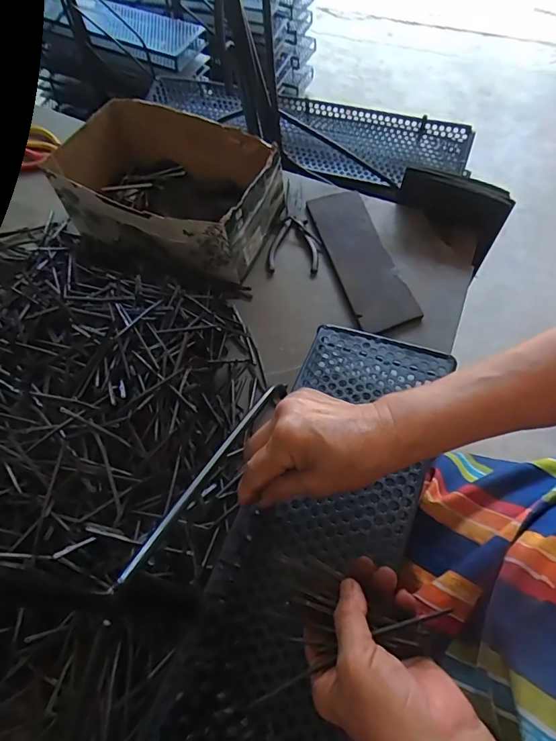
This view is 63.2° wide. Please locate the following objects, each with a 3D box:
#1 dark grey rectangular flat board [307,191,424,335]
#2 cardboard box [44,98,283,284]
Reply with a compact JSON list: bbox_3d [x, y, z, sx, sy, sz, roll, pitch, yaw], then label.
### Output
[{"bbox_3d":[0.116,-0.166,0.642,0.083,0.011,0.264,-13,60,-6],"label":"dark grey rectangular flat board"},{"bbox_3d":[-0.162,-0.255,0.646,0.309,0.117,0.182,24,63,15],"label":"cardboard box"}]

